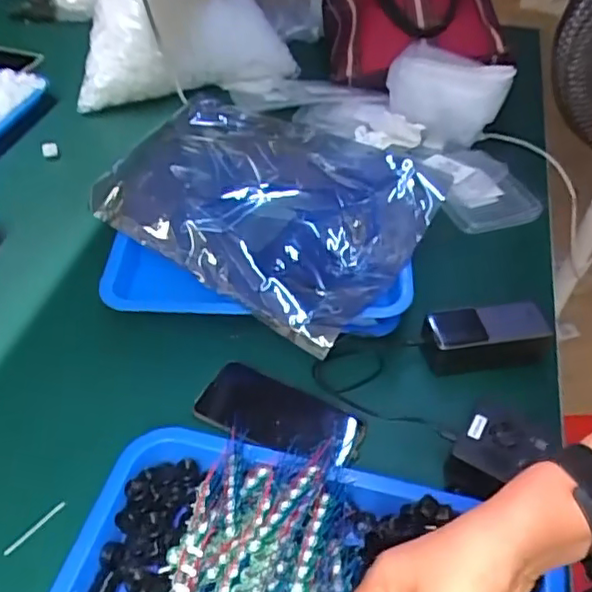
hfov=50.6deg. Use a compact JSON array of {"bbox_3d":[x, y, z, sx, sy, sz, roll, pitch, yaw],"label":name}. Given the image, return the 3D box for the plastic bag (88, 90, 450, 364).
[{"bbox_3d":[-0.034,-0.103,0.716,0.339,0.112,0.252,27,50,22],"label":"plastic bag"}]

